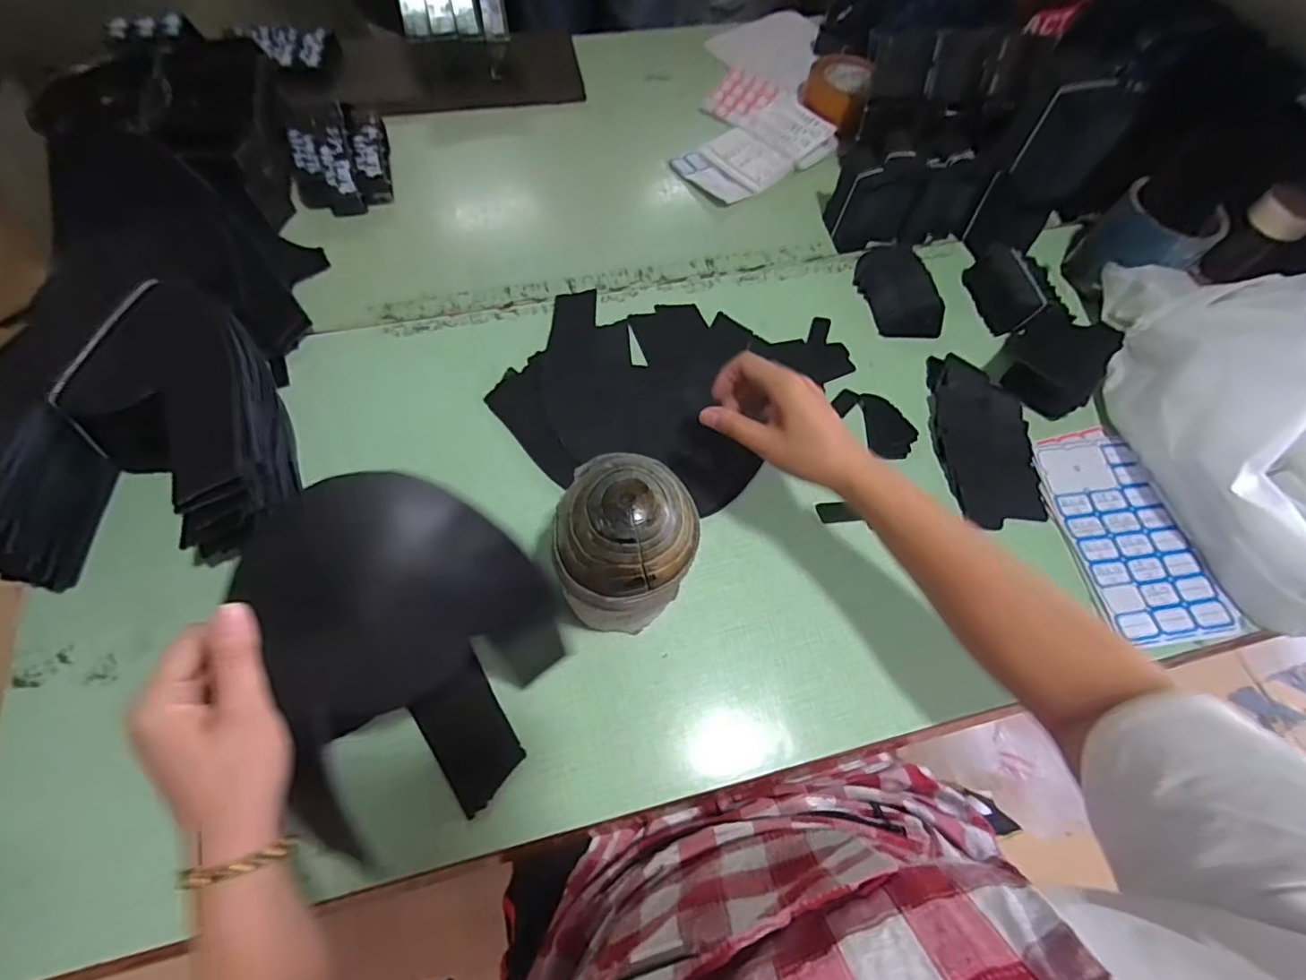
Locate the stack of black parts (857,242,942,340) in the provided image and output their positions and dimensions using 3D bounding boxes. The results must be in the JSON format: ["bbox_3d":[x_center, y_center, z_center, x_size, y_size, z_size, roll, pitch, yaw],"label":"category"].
[{"bbox_3d":[0.290,-0.241,0.679,0.072,0.031,0.139,-11,66,-7],"label":"stack of black parts"}]

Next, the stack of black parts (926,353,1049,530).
[{"bbox_3d":[0.349,-0.061,0.596,0.101,0.029,0.192,4,65,-1],"label":"stack of black parts"}]

